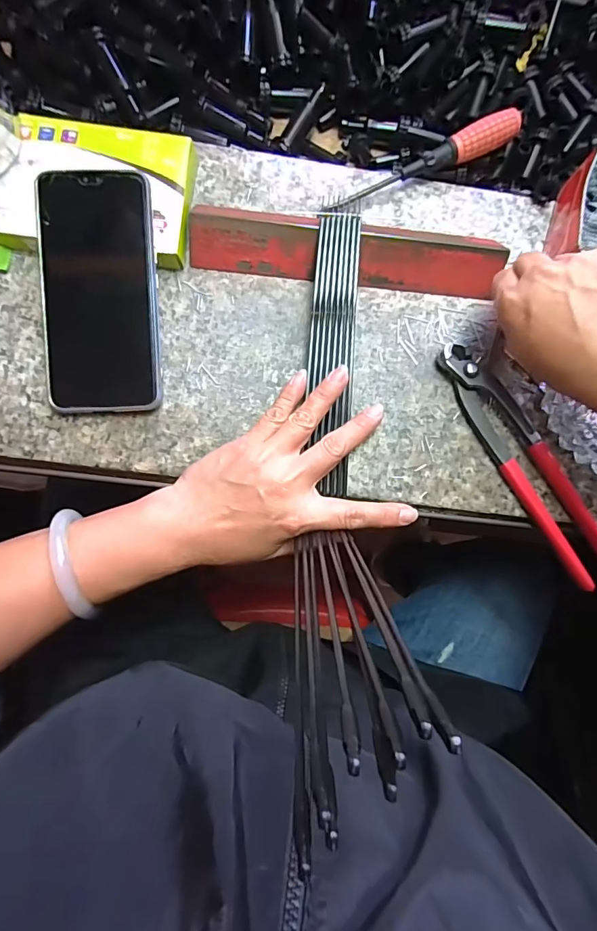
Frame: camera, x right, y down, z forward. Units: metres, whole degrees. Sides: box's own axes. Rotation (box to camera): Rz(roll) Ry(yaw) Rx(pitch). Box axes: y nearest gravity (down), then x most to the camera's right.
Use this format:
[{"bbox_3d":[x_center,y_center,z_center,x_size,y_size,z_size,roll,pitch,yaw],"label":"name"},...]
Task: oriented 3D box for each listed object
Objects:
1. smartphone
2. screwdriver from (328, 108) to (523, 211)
[{"bbox_3d":[-0.133,-0.115,0.300,0.074,0.007,0.156,-2,93,-2],"label":"smartphone"},{"bbox_3d":[0.095,-0.230,0.340,0.151,0.025,0.020,-23,86,-7],"label":"screwdriver"}]

